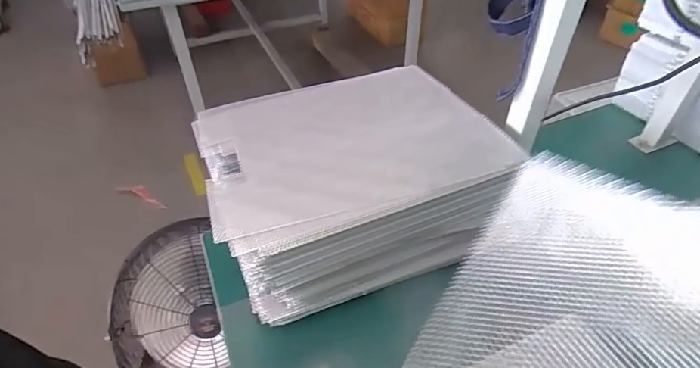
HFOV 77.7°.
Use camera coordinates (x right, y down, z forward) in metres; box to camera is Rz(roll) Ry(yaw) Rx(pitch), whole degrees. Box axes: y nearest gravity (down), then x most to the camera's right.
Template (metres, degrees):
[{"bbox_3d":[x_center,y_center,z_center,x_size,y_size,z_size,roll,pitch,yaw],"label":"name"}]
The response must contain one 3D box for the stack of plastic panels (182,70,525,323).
[{"bbox_3d":[-0.005,-0.017,0.591,0.342,0.131,0.286,-16,46,-14],"label":"stack of plastic panels"}]

